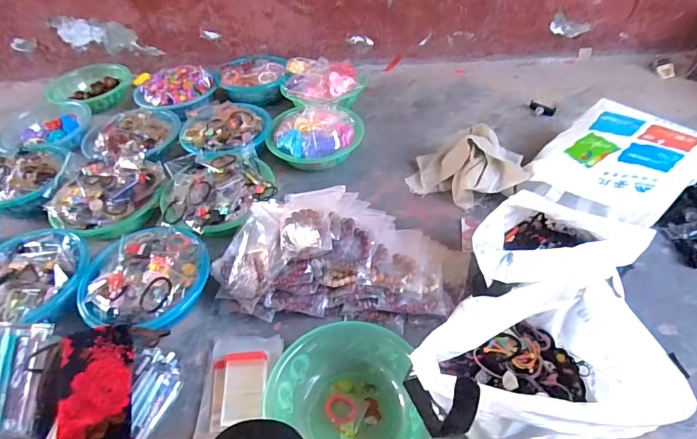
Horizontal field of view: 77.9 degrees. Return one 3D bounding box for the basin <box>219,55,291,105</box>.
[{"bbox_3d":[-0.278,-0.418,1.271,0.201,0.061,0.221,-11,46,-7],"label":"basin"}]

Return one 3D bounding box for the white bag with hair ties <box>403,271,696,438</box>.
[{"bbox_3d":[0.228,0.222,0.575,0.257,0.204,0.219,-17,47,-11],"label":"white bag with hair ties"}]

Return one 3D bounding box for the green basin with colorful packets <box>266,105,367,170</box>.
[{"bbox_3d":[-0.081,-0.207,1.070,0.226,0.084,0.197,-9,46,-4],"label":"green basin with colorful packets"}]

